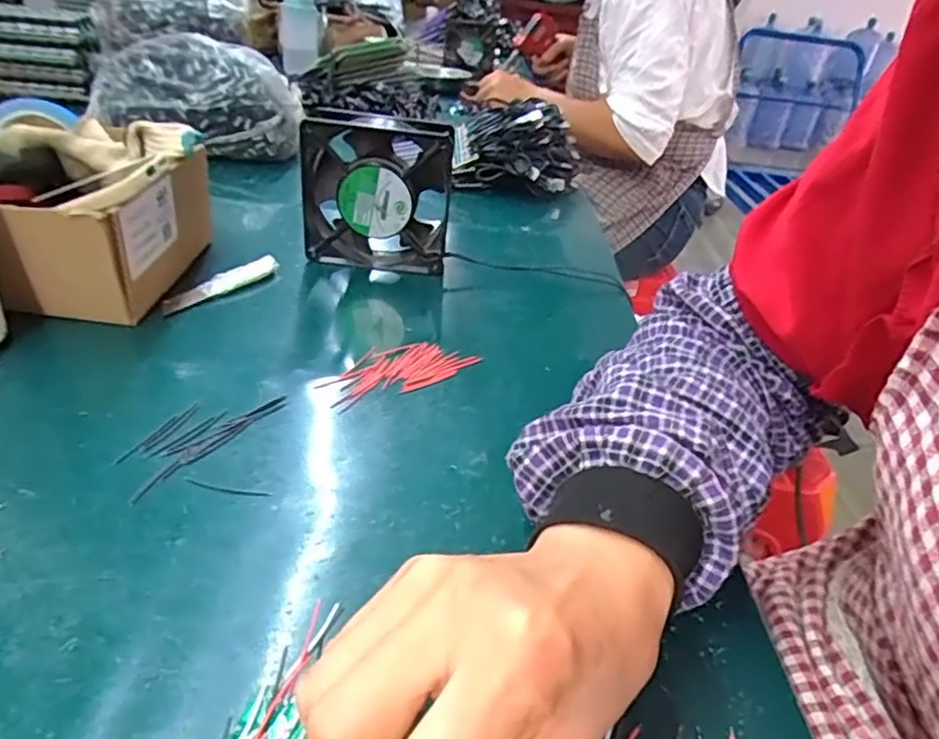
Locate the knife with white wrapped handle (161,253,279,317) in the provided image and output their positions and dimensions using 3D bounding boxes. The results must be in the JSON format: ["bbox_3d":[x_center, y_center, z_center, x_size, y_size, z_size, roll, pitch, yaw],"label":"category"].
[{"bbox_3d":[-0.191,-0.067,0.499,0.019,0.016,0.108,26,38,29],"label":"knife with white wrapped handle"}]

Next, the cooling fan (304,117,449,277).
[{"bbox_3d":[-0.078,-0.139,0.536,0.120,0.126,0.040,2,33,-5],"label":"cooling fan"}]

